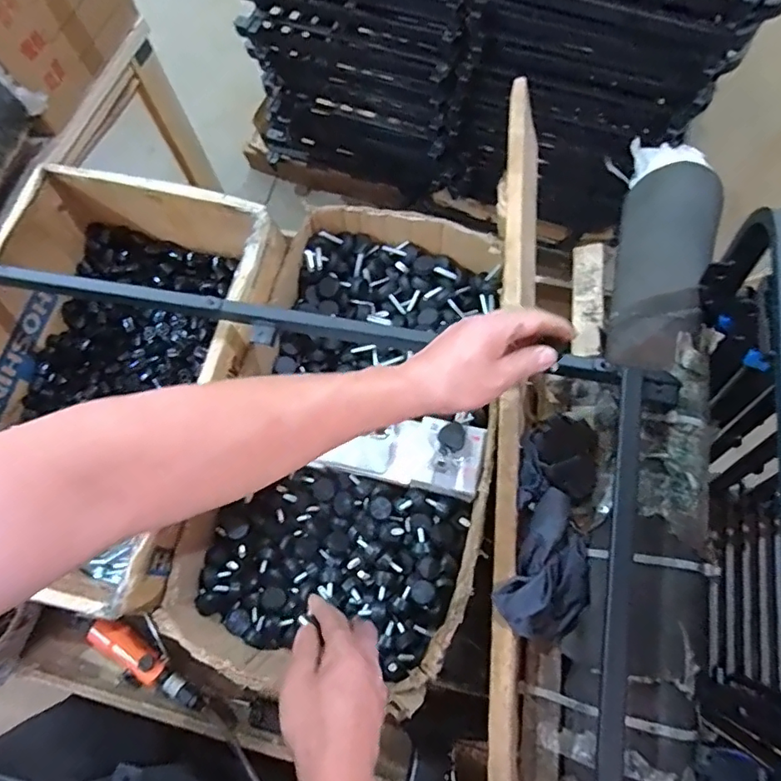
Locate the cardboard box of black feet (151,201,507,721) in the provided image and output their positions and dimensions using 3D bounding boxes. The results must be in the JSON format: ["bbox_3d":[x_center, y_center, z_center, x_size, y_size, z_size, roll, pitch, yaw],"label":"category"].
[{"bbox_3d":[-0.035,0.051,0.686,0.327,0.103,0.597,15,72,6],"label":"cardboard box of black feet"}]

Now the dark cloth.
[{"bbox_3d":[0.169,0.133,0.555,0.088,0.049,0.236,15,72,6],"label":"dark cloth"}]

